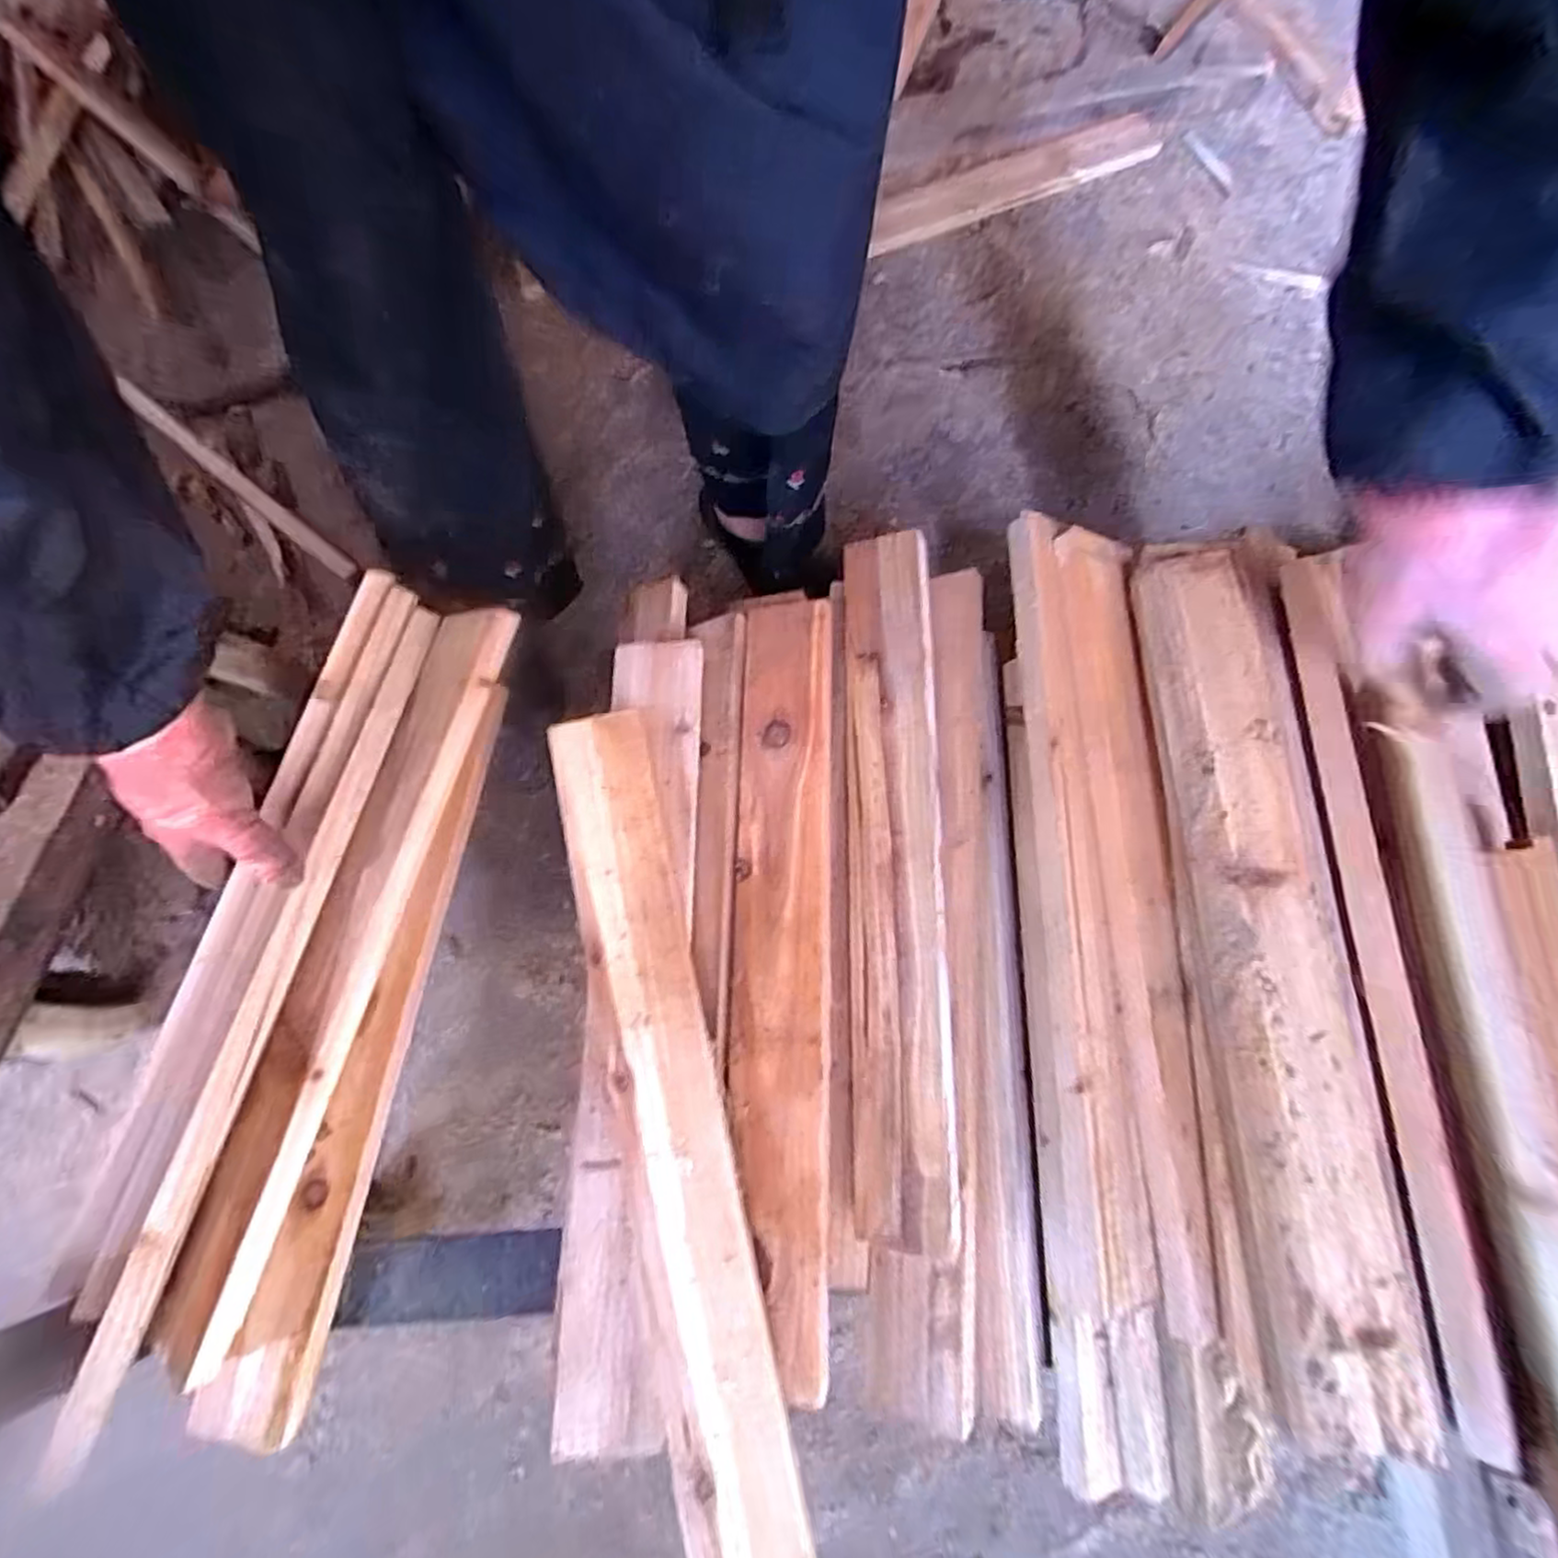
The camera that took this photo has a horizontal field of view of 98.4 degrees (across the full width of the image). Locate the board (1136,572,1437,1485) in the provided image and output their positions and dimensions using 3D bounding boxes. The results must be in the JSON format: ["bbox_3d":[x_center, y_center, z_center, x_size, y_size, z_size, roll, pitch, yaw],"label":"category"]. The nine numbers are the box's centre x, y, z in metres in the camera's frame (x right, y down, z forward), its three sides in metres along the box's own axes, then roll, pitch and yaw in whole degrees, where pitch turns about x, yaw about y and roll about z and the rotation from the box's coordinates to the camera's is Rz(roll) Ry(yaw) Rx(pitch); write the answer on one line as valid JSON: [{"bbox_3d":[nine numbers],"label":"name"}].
[{"bbox_3d":[0.276,0.073,0.381,0.077,0.025,0.475,-2,69,12],"label":"board"}]

